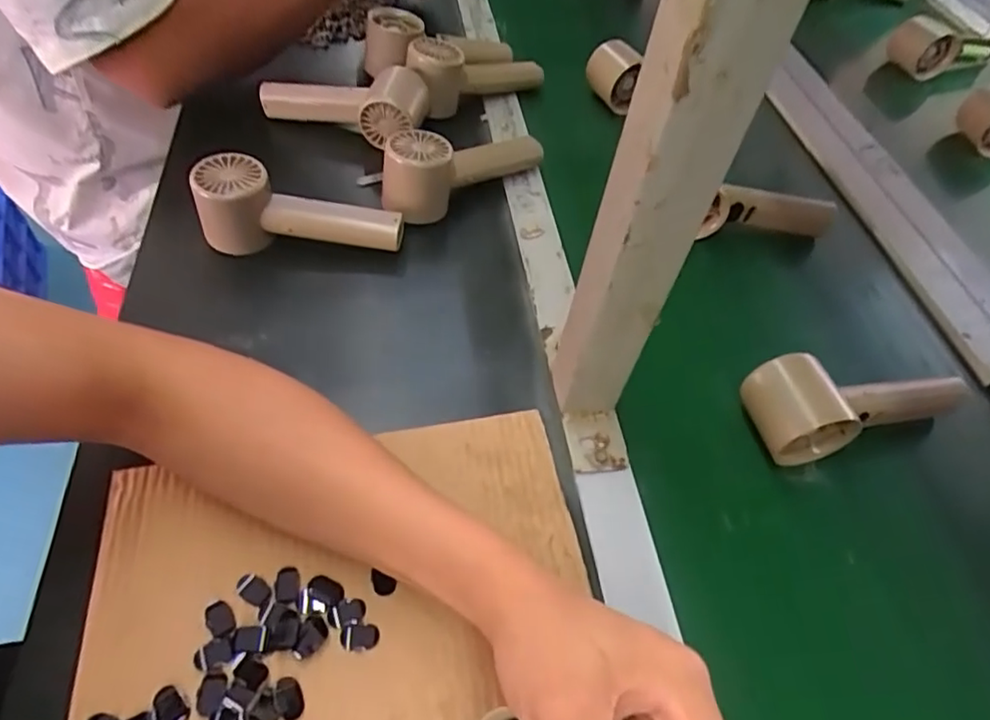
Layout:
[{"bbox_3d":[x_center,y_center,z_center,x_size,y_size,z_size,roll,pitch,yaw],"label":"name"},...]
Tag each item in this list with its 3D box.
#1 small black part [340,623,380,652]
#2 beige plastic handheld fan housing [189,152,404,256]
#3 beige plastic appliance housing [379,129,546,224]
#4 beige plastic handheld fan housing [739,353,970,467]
[{"bbox_3d":[-0.072,0.148,0.331,0.020,0.004,0.014,4,53,-1],"label":"small black part"},{"bbox_3d":[-0.160,-0.118,0.508,0.157,0.064,0.062,12,53,5],"label":"beige plastic handheld fan housing"},{"bbox_3d":[-0.029,-0.180,0.562,0.158,0.065,0.053,-32,61,-25],"label":"beige plastic appliance housing"},{"bbox_3d":[0.256,0.023,0.439,0.162,0.061,0.057,-13,55,-13],"label":"beige plastic handheld fan housing"}]

